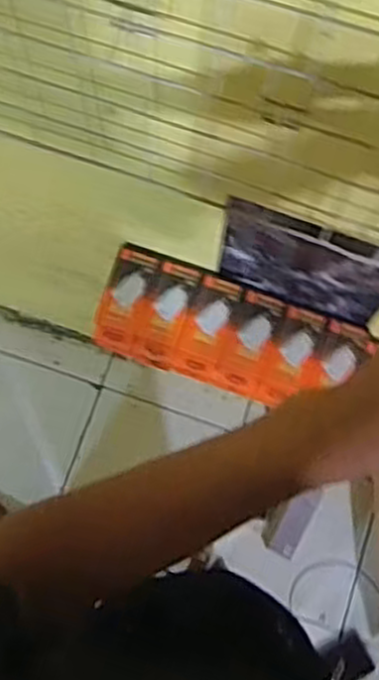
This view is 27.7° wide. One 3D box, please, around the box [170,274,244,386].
[{"bbox_3d":[0.023,-0.012,0.980,0.055,0.023,0.135,21,102,3],"label":"box"}]

